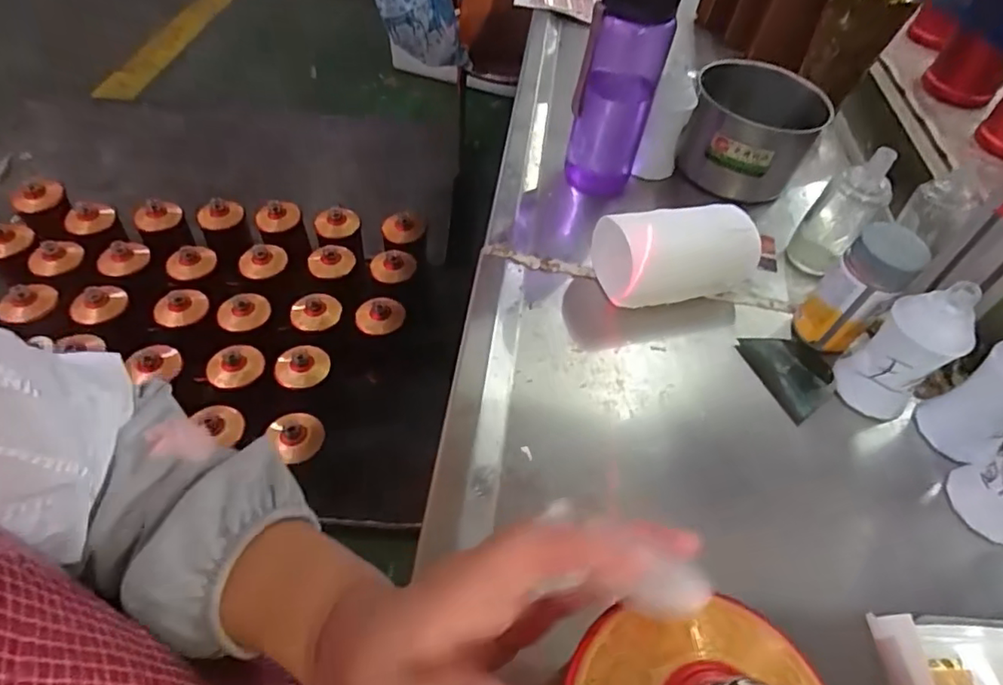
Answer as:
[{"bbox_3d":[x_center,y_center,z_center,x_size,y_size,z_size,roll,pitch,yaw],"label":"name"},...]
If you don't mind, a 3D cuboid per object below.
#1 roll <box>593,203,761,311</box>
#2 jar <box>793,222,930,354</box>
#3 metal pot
[{"bbox_3d":[0.153,-0.080,0.529,0.141,0.061,0.070,-14,53,-15],"label":"roll"},{"bbox_3d":[0.293,-0.043,0.485,0.054,0.097,0.051,2,51,-3],"label":"jar"},{"bbox_3d":[0.264,-0.219,0.636,0.134,0.098,0.104,21,52,12],"label":"metal pot"}]

